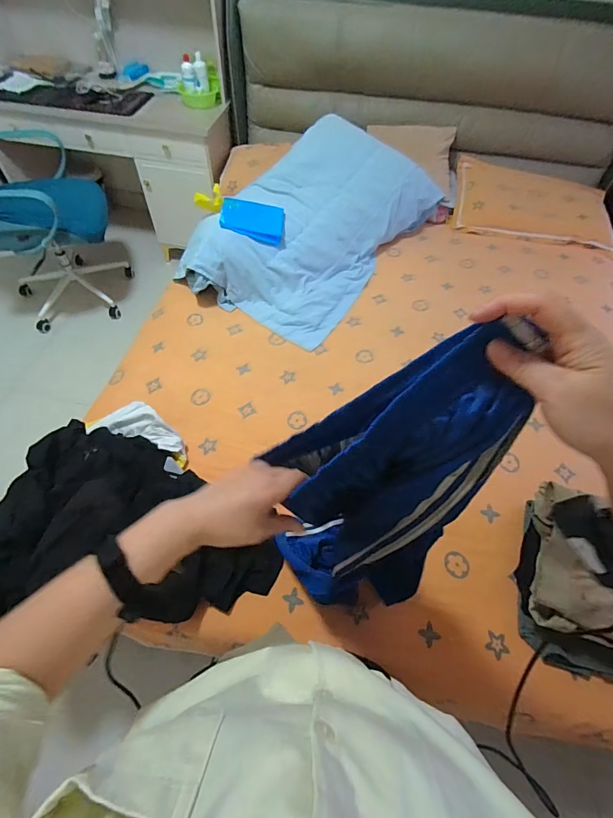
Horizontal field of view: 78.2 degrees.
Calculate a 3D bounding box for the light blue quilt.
[{"bbox_3d":[0.042,-0.706,1.400,0.573,0.266,0.957,30,61,16],"label":"light blue quilt"}]

